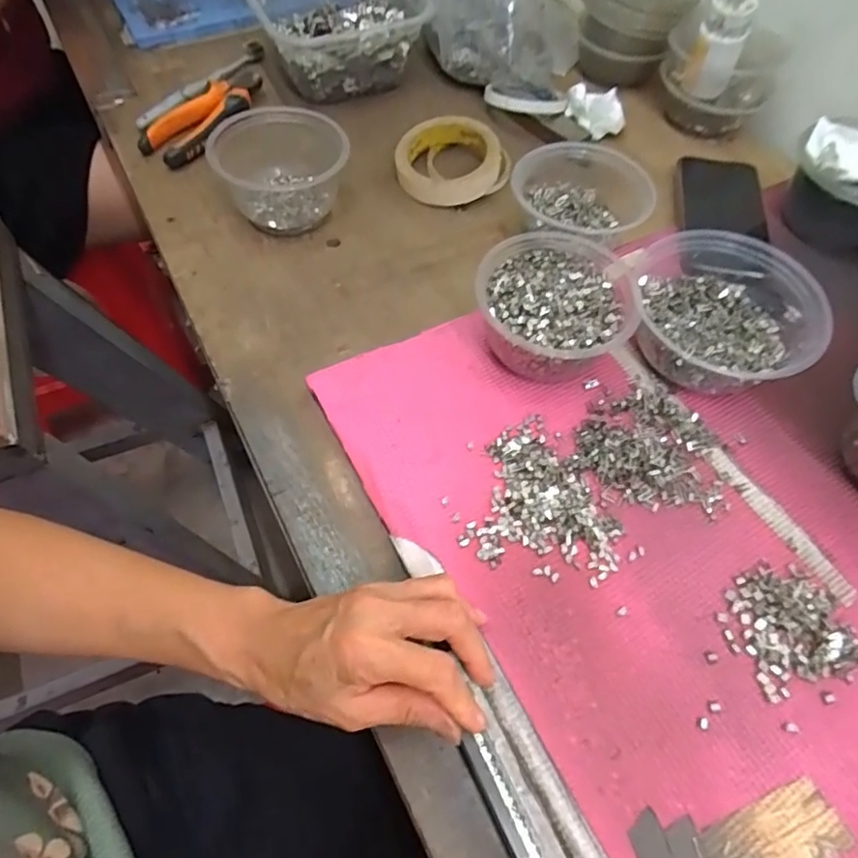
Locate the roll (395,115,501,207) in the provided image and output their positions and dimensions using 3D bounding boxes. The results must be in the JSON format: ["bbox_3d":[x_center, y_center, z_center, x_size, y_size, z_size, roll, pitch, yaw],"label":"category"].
[{"bbox_3d":[0.017,-0.260,0.575,0.097,0.033,0.097,0,61,0],"label":"roll"}]

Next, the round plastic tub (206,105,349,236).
[{"bbox_3d":[-0.130,-0.228,0.522,0.115,0.060,0.099,-12,61,-9],"label":"round plastic tub"}]

